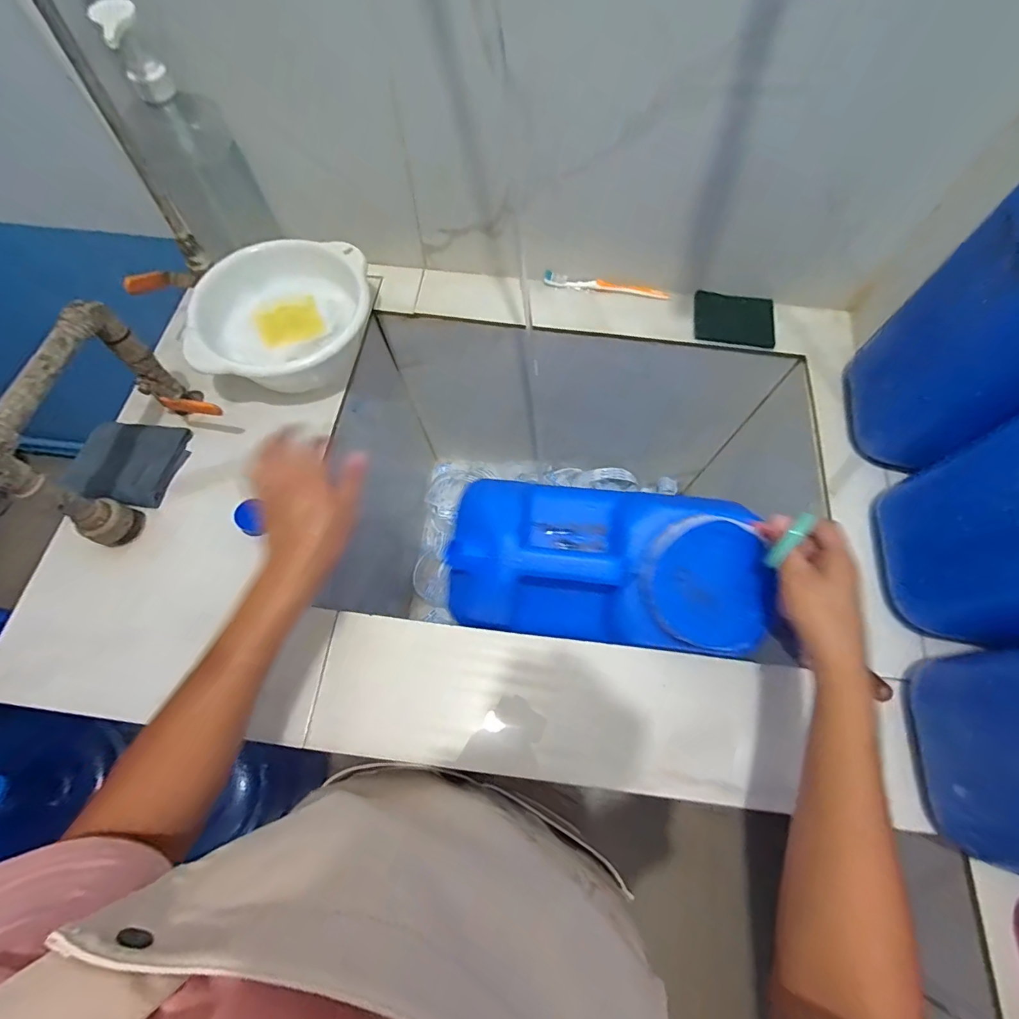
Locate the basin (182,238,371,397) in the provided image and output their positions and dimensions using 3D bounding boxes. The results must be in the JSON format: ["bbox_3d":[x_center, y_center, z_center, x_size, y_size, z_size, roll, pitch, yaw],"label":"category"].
[{"bbox_3d":[-0.269,-0.231,0.586,0.197,0.083,0.207,0,67,0],"label":"basin"}]

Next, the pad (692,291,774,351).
[{"bbox_3d":[0.307,-0.261,0.650,0.104,0.012,0.077,8,67,3],"label":"pad"}]

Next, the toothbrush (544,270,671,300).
[{"bbox_3d":[0.136,-0.314,0.662,0.173,0.019,0.011,9,67,3],"label":"toothbrush"}]

